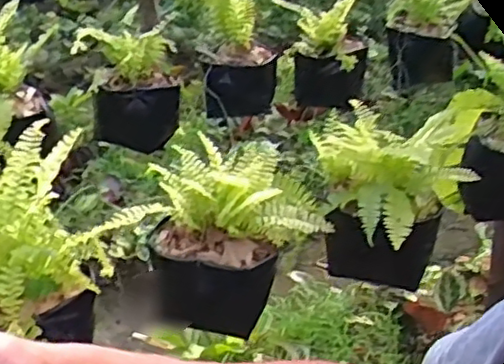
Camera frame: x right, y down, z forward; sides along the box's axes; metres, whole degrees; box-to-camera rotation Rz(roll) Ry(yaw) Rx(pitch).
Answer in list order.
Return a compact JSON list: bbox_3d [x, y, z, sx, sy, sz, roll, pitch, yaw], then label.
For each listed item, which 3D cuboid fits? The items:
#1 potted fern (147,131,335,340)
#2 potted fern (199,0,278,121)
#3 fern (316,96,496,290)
[{"bbox_3d":[-0.015,0.071,0.843,0.213,0.203,0.128,1,32,3],"label":"potted fern"},{"bbox_3d":[-0.044,-0.320,1.410,0.174,0.360,0.172,-17,35,-24],"label":"potted fern"},{"bbox_3d":[0.186,0.038,0.953,0.191,0.233,0.262,3,32,7],"label":"fern"}]

